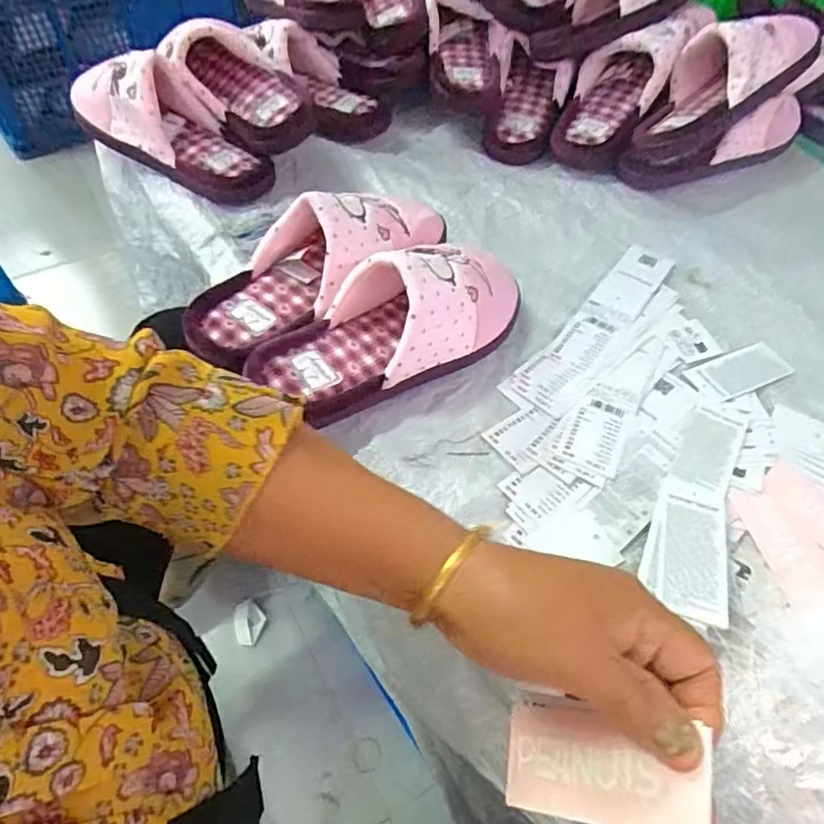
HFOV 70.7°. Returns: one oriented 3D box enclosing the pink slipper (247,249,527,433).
[{"bbox_3d":[-0.013,-0.069,0.440,0.225,0.088,0.088,-28,62,-21],"label":"pink slipper"}]

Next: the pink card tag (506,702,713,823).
[{"bbox_3d":[0.084,0.159,0.260,0.004,0.095,0.044,34,53,-34],"label":"pink card tag"}]

